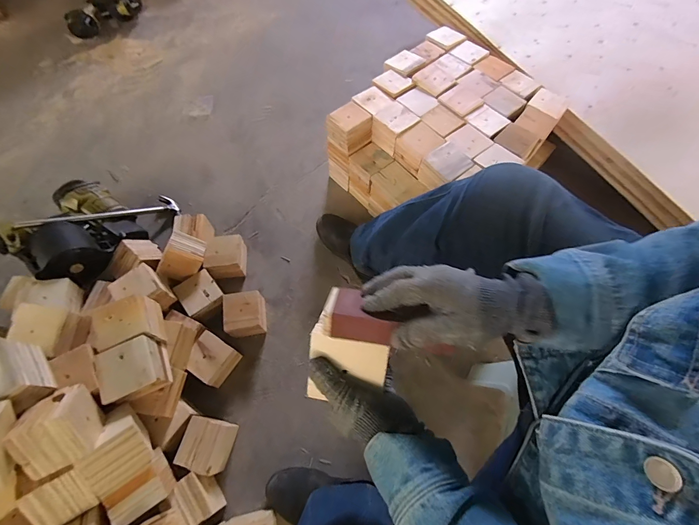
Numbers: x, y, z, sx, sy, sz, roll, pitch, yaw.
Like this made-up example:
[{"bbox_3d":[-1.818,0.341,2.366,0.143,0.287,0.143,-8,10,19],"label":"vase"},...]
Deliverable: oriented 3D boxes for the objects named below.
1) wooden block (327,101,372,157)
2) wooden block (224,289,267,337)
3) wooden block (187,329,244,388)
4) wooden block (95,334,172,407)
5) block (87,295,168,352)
[{"bbox_3d":[0.004,-0.372,0.963,0.095,0.106,0.097,-41,71,-18],"label":"wooden block"},{"bbox_3d":[-0.269,0.138,0.887,0.099,0.085,0.103,-6,65,-4],"label":"wooden block"},{"bbox_3d":[-0.334,0.237,0.836,0.098,0.067,0.101,29,67,13],"label":"wooden block"},{"bbox_3d":[-0.424,0.212,0.667,0.103,0.071,0.096,-22,67,-11],"label":"wooden block"},{"bbox_3d":[-0.467,0.125,0.708,0.121,0.065,0.104,-20,66,-10],"label":"block"}]

